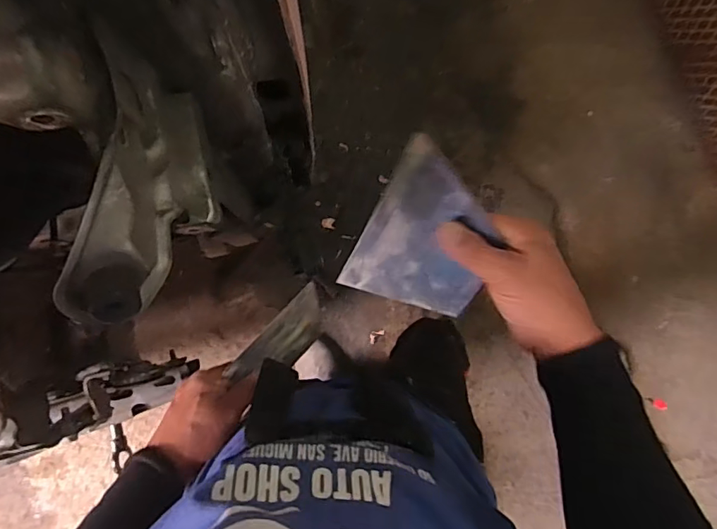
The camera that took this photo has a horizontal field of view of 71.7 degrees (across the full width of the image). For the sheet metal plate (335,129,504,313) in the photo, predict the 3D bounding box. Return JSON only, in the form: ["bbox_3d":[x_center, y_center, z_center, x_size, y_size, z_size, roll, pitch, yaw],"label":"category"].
[{"bbox_3d":[0.054,-0.016,0.386,0.098,0.005,0.134,32,119,8],"label":"sheet metal plate"}]

